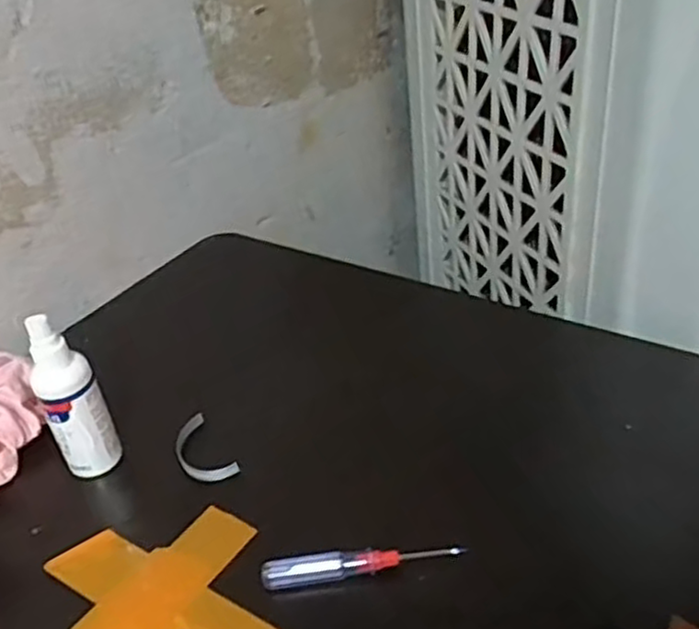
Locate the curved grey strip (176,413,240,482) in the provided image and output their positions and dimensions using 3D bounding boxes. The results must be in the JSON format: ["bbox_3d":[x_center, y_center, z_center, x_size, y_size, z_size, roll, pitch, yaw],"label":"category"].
[{"bbox_3d":[-0.108,0.100,0.528,0.031,0.010,0.069,-25,39,-23],"label":"curved grey strip"}]

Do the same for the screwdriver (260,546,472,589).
[{"bbox_3d":[0.007,0.150,0.440,0.119,0.015,0.013,-7,35,0],"label":"screwdriver"}]

